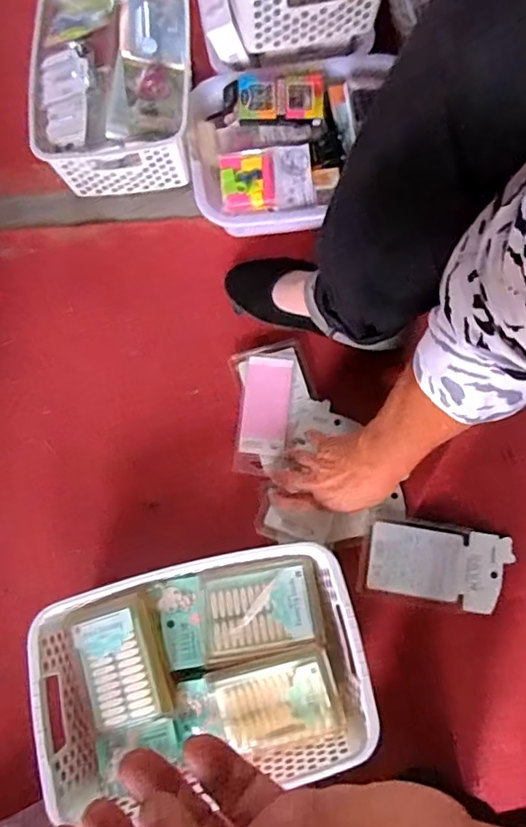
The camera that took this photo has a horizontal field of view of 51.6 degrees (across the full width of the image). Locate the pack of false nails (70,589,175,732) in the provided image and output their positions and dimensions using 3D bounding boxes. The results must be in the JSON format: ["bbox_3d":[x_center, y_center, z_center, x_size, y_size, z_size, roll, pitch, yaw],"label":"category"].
[{"bbox_3d":[-0.137,0.238,0.525,0.079,0.021,0.112,-17,75,-3],"label":"pack of false nails"}]

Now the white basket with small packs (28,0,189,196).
[{"bbox_3d":[-0.188,-0.428,0.716,0.200,0.109,0.284,-5,75,1],"label":"white basket with small packs"}]

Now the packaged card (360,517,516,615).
[{"bbox_3d":[0.185,0.165,0.592,0.157,0.024,0.085,9,74,3],"label":"packaged card"}]

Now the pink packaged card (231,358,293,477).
[{"bbox_3d":[0.000,0.001,0.639,0.057,0.006,0.139,7,77,0],"label":"pink packaged card"}]

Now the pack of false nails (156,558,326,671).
[{"bbox_3d":[-0.023,0.196,0.538,0.157,0.021,0.084,-10,74,-2],"label":"pack of false nails"}]

